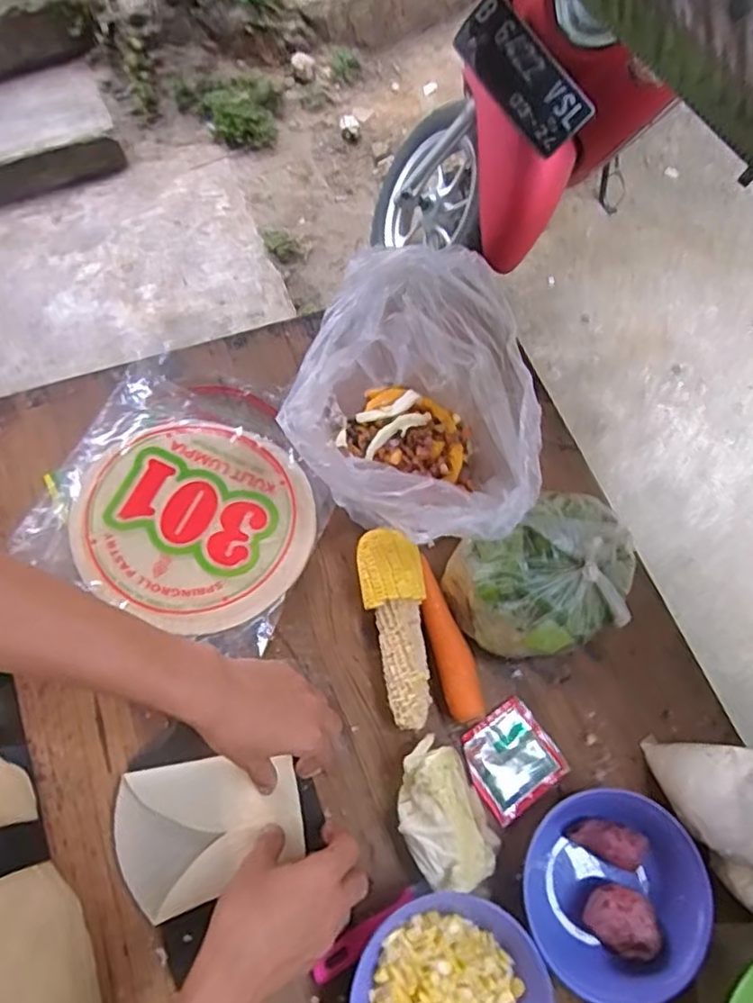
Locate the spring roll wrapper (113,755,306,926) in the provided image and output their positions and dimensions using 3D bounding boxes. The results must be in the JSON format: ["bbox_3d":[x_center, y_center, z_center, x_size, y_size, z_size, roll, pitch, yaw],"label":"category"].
[{"bbox_3d":[-0.138,0.267,0.527,0.149,0.011,0.107,-14,72,-2],"label":"spring roll wrapper"}]

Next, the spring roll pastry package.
[{"bbox_3d":[-0.177,-0.016,0.627,0.258,0.029,0.255,22,69,8],"label":"spring roll pastry package"}]

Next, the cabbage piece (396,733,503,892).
[{"bbox_3d":[0.052,0.253,0.519,0.067,0.063,0.106,-24,70,-10],"label":"cabbage piece"}]

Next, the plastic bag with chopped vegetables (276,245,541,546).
[{"bbox_3d":[0.038,-0.072,0.572,0.200,0.199,0.217,19,69,7],"label":"plastic bag with chopped vegetables"}]

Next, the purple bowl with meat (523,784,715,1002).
[{"bbox_3d":[0.189,0.308,0.514,0.132,0.041,0.141,0,68,-1],"label":"purple bowl with meat"}]

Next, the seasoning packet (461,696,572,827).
[{"bbox_3d":[0.119,0.227,0.568,0.080,0.008,0.078,-30,75,-19],"label":"seasoning packet"}]

